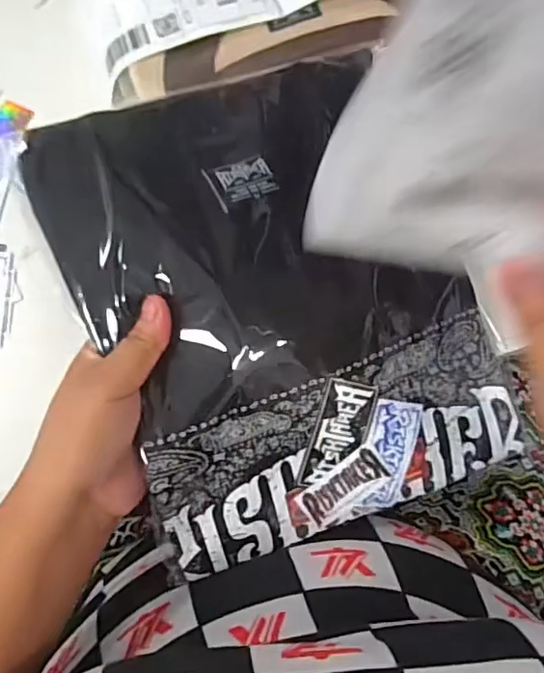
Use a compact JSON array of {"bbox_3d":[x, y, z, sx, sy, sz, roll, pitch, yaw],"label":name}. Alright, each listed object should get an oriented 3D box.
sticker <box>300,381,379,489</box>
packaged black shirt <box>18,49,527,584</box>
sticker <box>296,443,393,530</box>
[{"bbox_3d":[0.037,0.054,0.306,0.032,0.004,0.060,14,97,-18],"label":"sticker"},{"bbox_3d":[0.011,-0.019,0.314,0.213,0.041,0.259,-20,89,-20],"label":"packaged black shirt"},{"bbox_3d":[0.042,0.086,0.316,0.055,0.004,0.029,-35,116,-3],"label":"sticker"}]

